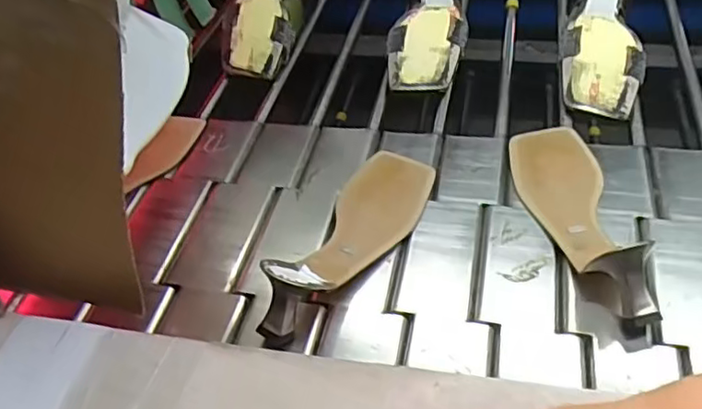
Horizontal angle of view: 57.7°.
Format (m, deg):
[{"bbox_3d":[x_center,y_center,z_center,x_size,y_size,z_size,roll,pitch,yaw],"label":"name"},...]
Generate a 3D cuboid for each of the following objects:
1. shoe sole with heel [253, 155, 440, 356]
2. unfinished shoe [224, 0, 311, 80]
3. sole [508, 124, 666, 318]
[{"bbox_3d":[0.006,0.017,0.510,0.075,0.061,0.225,12,49,18],"label":"shoe sole with heel"},{"bbox_3d":[-0.098,-0.237,0.778,0.079,0.057,0.217,4,47,10],"label":"unfinished shoe"},{"bbox_3d":[0.189,-0.005,0.519,0.073,0.046,0.223,-9,46,-3],"label":"sole"}]

